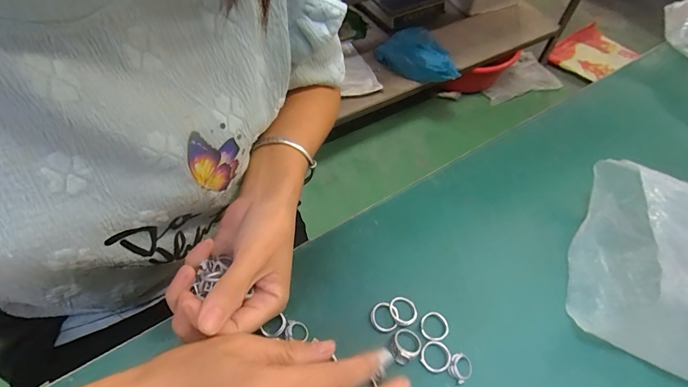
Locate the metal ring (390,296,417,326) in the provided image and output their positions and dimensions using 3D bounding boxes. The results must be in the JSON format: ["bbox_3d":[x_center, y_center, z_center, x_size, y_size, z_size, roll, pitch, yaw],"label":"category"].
[{"bbox_3d":[0.048,0.095,0.293,0.021,0.005,0.023,2,56,-3],"label":"metal ring"}]

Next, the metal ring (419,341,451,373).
[{"bbox_3d":[0.070,0.123,0.274,0.022,0.004,0.022,2,56,-3],"label":"metal ring"}]

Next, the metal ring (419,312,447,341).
[{"bbox_3d":[0.072,0.105,0.287,0.022,0.004,0.021,2,56,-3],"label":"metal ring"}]

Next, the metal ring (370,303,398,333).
[{"bbox_3d":[0.031,0.099,0.288,0.020,0.004,0.023,-24,69,-14],"label":"metal ring"}]

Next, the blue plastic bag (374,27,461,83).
[{"bbox_3d":[0.264,-0.476,1.251,0.166,0.112,0.288,-30,63,-22],"label":"blue plastic bag"}]

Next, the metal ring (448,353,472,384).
[{"bbox_3d":[0.087,0.130,0.271,0.018,0.004,0.017,2,56,-3],"label":"metal ring"}]

